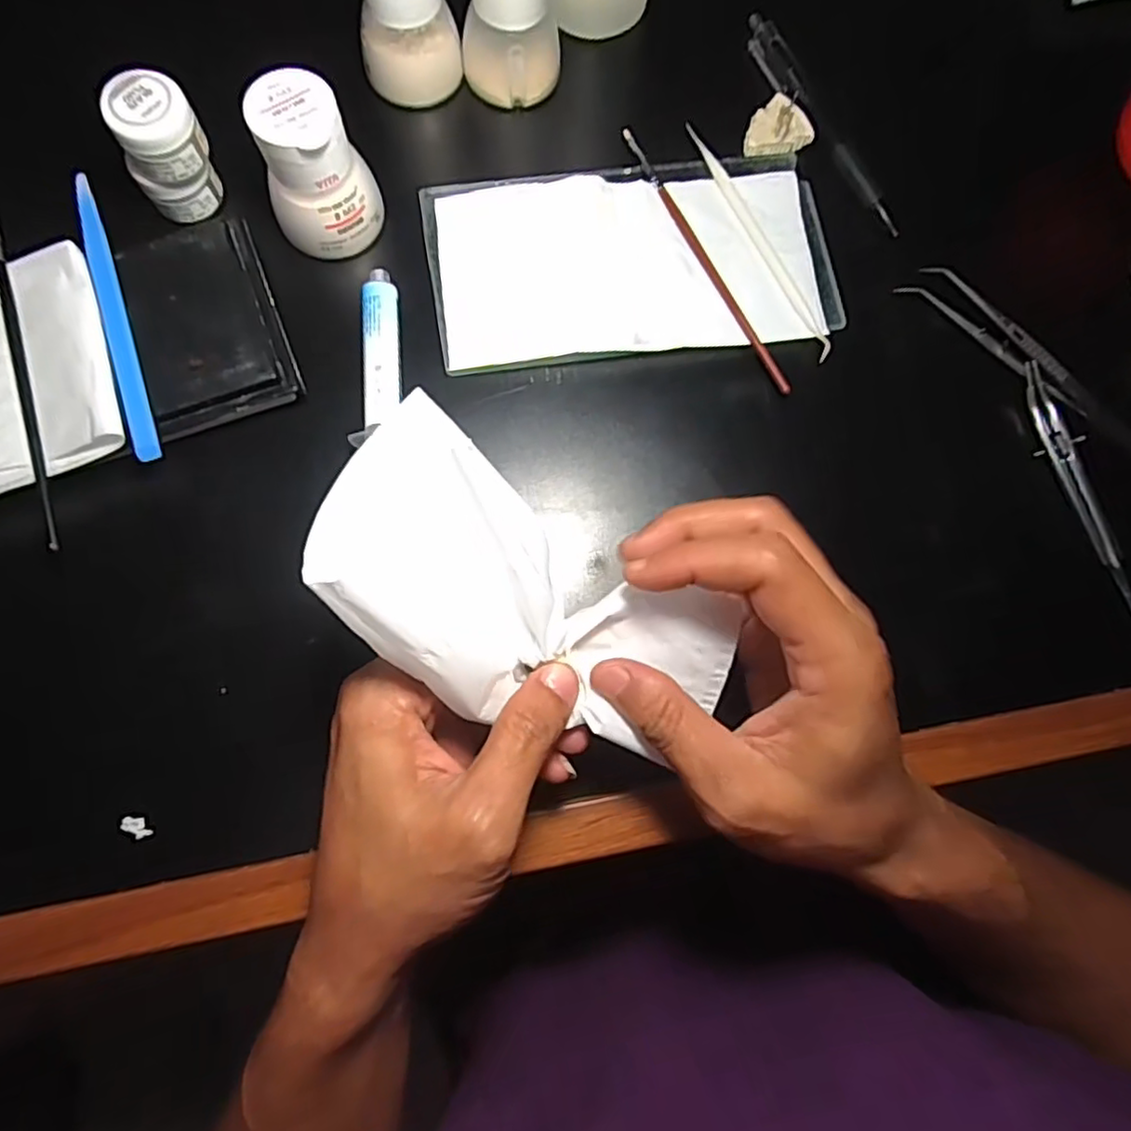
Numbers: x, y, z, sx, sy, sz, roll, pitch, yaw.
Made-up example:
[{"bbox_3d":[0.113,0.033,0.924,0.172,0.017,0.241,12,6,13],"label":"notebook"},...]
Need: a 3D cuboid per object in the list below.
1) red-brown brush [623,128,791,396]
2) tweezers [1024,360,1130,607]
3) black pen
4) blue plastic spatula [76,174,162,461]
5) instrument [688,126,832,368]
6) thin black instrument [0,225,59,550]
[{"bbox_3d":[0.069,-0.155,0.325,0.006,0.004,0.161,-27,83,-8],"label":"red-brown brush"},{"bbox_3d":[0.250,-0.032,0.313,0.013,0.014,0.138,-16,81,-7],"label":"tweezers"},{"bbox_3d":[0.134,-0.236,0.344,0.013,0.010,0.145,-26,83,-8],"label":"black pen"},{"bbox_3d":[-0.196,-0.109,0.282,0.010,0.004,0.135,-13,80,-31],"label":"blue plastic spatula"},{"bbox_3d":[0.099,-0.166,0.329,0.009,0.005,0.140,-26,83,-8],"label":"instrument"},{"bbox_3d":[-0.231,-0.083,0.275,0.005,0.007,0.159,-16,81,-7],"label":"thin black instrument"}]

